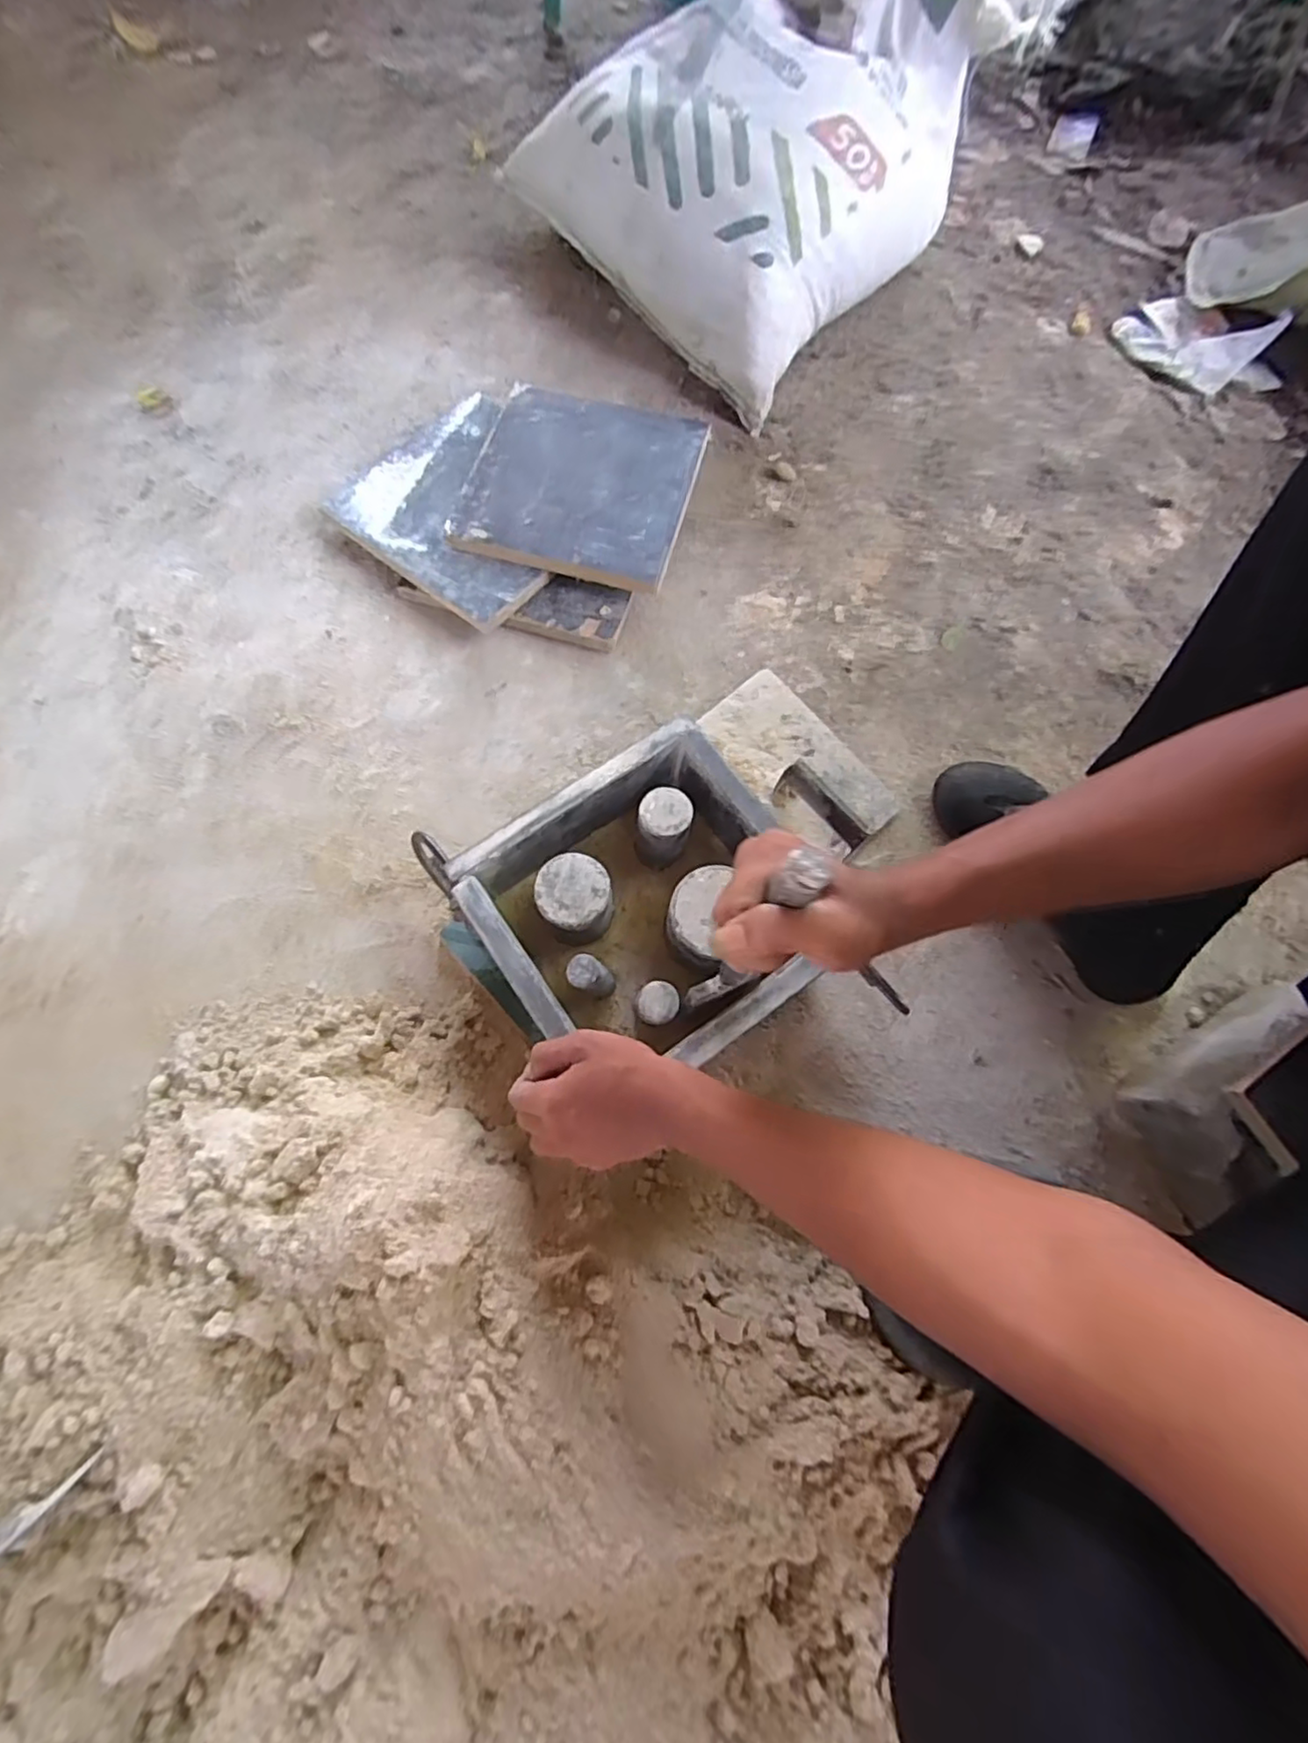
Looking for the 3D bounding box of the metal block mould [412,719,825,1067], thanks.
[{"bbox_3d":[-0.013,0.028,0.565,0.237,0.089,0.257,-34,77,-11],"label":"metal block mould"}]

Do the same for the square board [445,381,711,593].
[{"bbox_3d":[-0.079,-0.440,0.751,0.234,0.018,0.251,16,73,3],"label":"square board"}]

